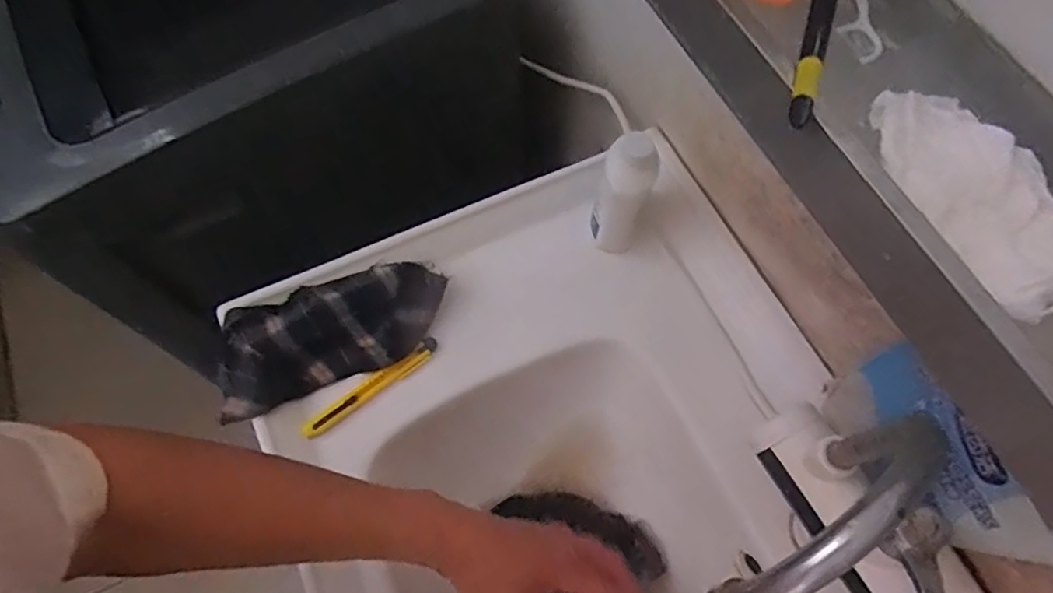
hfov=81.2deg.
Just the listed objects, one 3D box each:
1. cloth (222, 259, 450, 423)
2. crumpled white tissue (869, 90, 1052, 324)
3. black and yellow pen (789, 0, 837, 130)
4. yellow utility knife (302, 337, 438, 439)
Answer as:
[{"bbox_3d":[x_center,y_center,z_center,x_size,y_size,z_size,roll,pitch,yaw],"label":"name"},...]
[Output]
[{"bbox_3d":[-0.176,0.030,0.569,0.204,0.045,0.097,-23,68,-11],"label":"cloth"},{"bbox_3d":[0.188,-0.045,0.254,0.054,0.011,0.107,-23,68,-11],"label":"crumpled white tissue"},{"bbox_3d":[0.135,-0.123,0.284,0.011,0.008,0.112,19,67,7],"label":"black and yellow pen"},{"bbox_3d":[-0.139,0.083,0.560,0.137,0.014,0.017,-36,71,-15],"label":"yellow utility knife"}]

